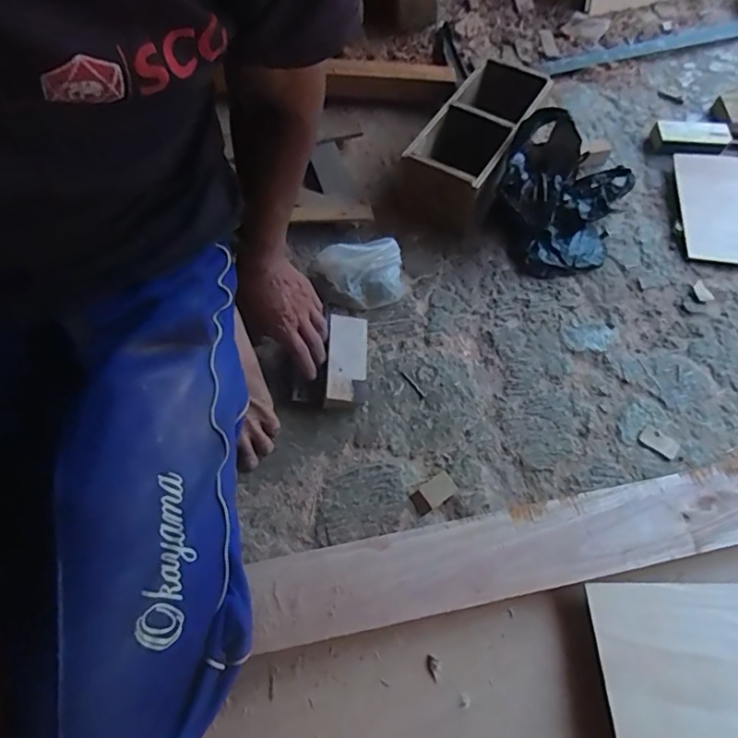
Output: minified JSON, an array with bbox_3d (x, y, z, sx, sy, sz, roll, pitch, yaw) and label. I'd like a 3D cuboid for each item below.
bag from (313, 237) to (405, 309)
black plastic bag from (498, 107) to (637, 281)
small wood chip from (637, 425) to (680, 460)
[{"bbox_3d":[-0.013,-0.139,0.765,0.121,0.077,0.084,-7,61,-4],"label":"bag"},{"bbox_3d":[0.300,-0.271,0.808,0.198,0.142,0.232,18,62,9],"label":"black plastic bag"},{"bbox_3d":[0.375,0.095,0.686,0.047,0.004,0.026,37,67,19],"label":"small wood chip"}]

